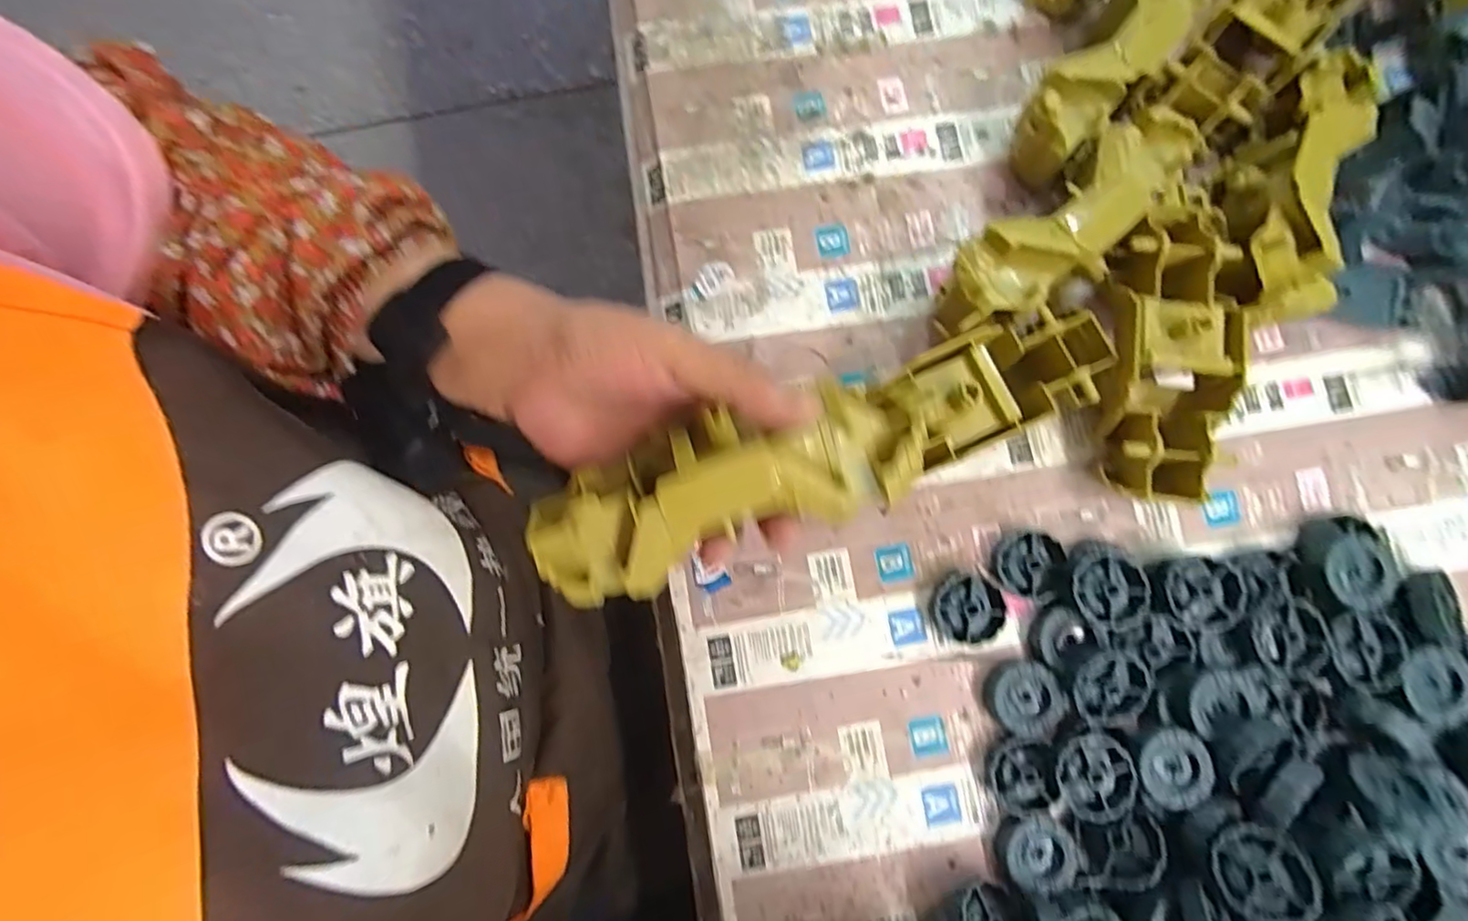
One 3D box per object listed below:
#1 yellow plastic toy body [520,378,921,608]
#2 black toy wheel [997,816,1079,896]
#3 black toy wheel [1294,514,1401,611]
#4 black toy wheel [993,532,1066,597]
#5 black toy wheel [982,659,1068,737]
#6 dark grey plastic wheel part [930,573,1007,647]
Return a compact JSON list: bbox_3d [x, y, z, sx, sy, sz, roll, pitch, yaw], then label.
[{"bbox_3d":[-0.004,0.010,0.264,0.160,0.046,0.060,-18,80,0],"label":"yellow plastic toy body"},{"bbox_3d":[0.160,0.206,0.337,0.040,0.012,0.034,9,82,2],"label":"black toy wheel"},{"bbox_3d":[0.332,0.055,0.351,0.043,0.023,0.049,0,81,1],"label":"black toy wheel"},{"bbox_3d":[0.164,0.057,0.358,0.035,0.012,0.031,-33,82,-4],"label":"black toy wheel"},{"bbox_3d":[0.158,0.129,0.348,0.039,0.009,0.039,0,81,1],"label":"black toy wheel"},{"bbox_3d":[0.130,0.083,0.358,0.035,0.014,0.038,0,81,1],"label":"dark grey plastic wheel part"}]

